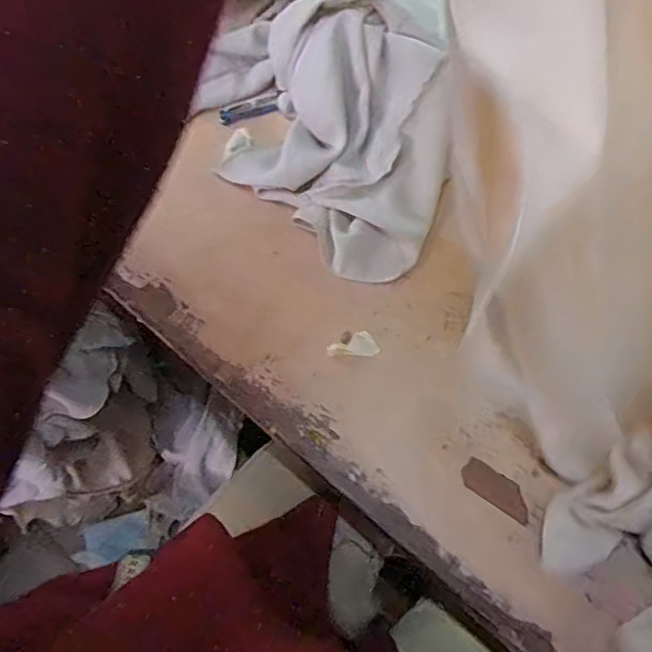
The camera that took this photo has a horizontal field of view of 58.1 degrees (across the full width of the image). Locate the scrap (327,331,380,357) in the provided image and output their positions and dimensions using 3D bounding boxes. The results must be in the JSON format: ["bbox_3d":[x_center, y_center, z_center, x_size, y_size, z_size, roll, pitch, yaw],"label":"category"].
[{"bbox_3d":[0.021,0.017,0.480,0.042,0.006,0.023,-10,65,-18],"label":"scrap"}]

